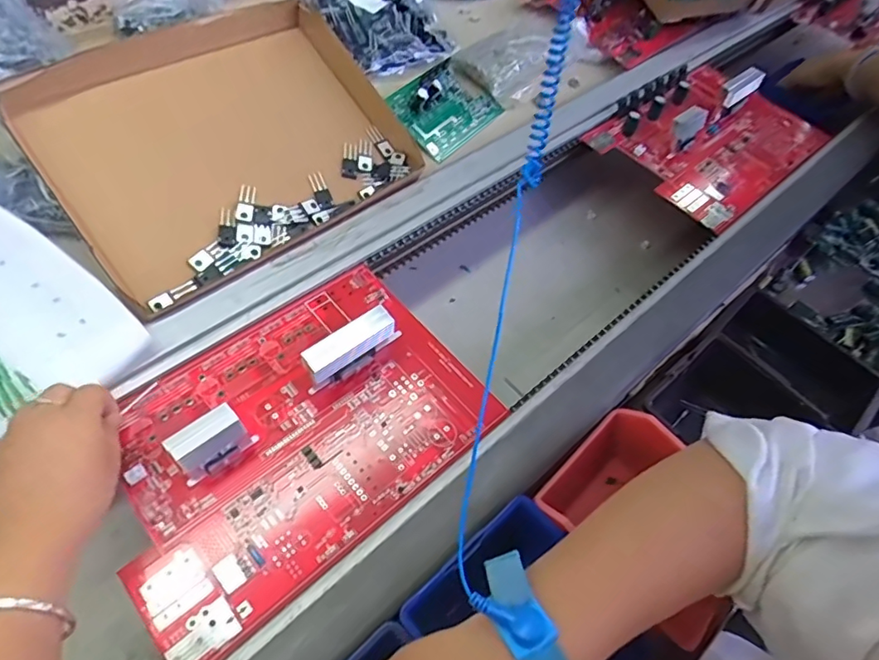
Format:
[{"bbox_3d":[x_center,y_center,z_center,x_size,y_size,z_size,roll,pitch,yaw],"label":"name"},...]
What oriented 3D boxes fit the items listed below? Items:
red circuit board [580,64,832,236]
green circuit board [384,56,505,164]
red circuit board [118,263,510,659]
[{"bbox_3d":[0.326,-0.242,0.627,0.252,0.064,0.196,-32,63,-23],"label":"red circuit board"},{"bbox_3d":[0.008,-0.265,0.623,0.095,0.028,0.124,46,64,-3],"label":"green circuit board"},{"bbox_3d":[-0.109,0.065,0.394,0.280,0.049,0.197,-34,67,-25],"label":"red circuit board"}]

